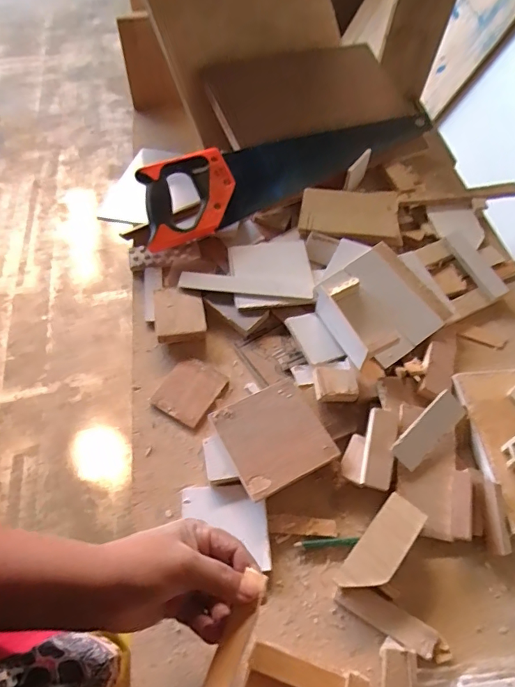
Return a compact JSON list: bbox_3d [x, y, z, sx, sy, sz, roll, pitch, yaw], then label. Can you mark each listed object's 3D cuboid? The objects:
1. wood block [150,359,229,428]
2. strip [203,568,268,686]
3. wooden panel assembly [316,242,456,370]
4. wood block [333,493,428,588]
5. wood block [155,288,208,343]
[{"bbox_3d":[-0.077,0.053,0.527,0.062,0.009,0.073,27,59,17],"label":"wood block"},{"bbox_3d":[-0.017,0.213,0.326,0.018,0.010,0.096,21,61,13],"label":"strip"},{"bbox_3d":[0.147,-0.047,0.563,0.148,0.039,0.130,-28,60,-19],"label":"wooden panel assembly"},{"bbox_3d":[0.114,0.190,0.427,0.038,0.023,0.097,37,66,20],"label":"wood block"},{"bbox_3d":[-0.098,-0.037,0.577,0.061,0.018,0.078,-8,55,-6],"label":"wood block"}]

